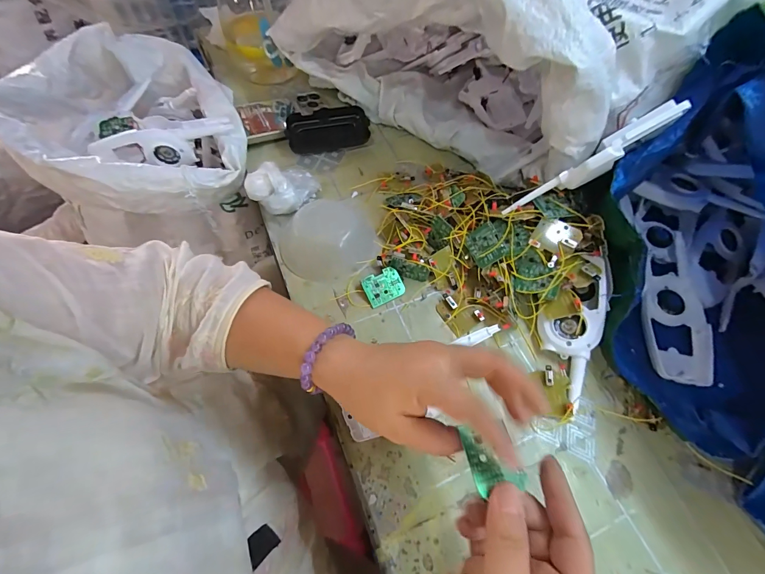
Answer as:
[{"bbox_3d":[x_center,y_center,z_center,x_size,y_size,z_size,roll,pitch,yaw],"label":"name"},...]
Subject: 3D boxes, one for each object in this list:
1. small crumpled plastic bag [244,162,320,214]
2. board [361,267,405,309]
[{"bbox_3d":[-0.114,-0.115,0.417,0.078,0.054,0.048,-37,69,-20],"label":"small crumpled plastic bag"},{"bbox_3d":[0.001,-0.001,0.380,0.043,0.004,0.033,-27,89,-15],"label":"board"}]

